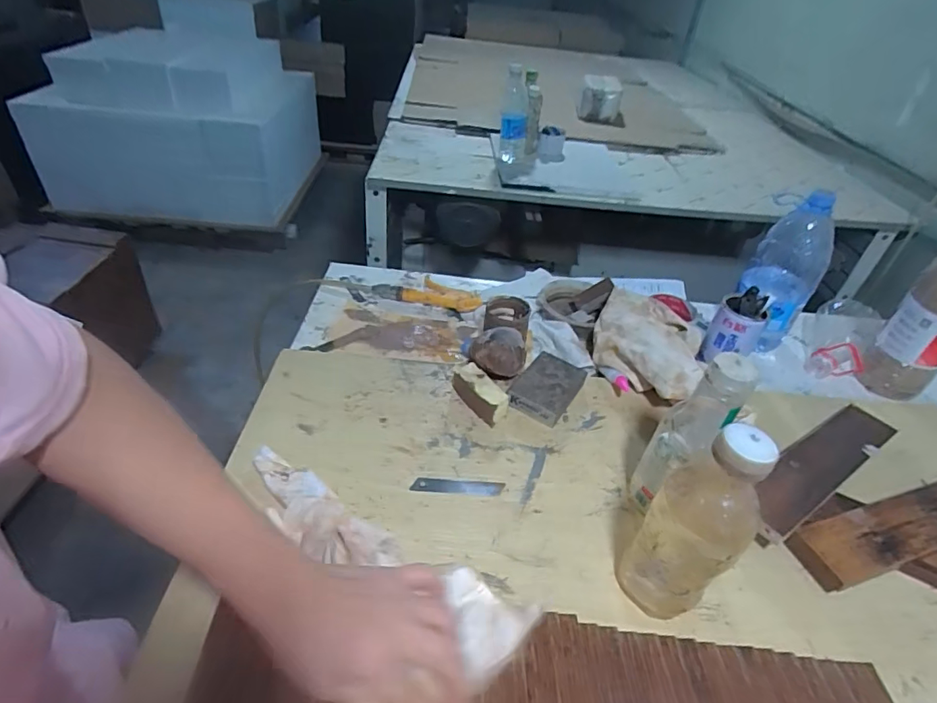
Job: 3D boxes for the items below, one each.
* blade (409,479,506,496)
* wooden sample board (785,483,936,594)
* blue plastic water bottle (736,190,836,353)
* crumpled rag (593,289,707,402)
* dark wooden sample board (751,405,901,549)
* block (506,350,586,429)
[{"bbox_3d":[-0.011,0.146,0.557,0.099,0.004,0.018,4,40,-4],"label":"blade"},{"bbox_3d":[0.480,0.187,0.552,0.301,0.024,0.061,-8,44,-18],"label":"wooden sample board"},{"bbox_3d":[0.483,-0.121,0.779,0.082,0.224,0.088,-9,43,-18],"label":"blue plastic water bottle"},{"bbox_3d":[0.250,-0.009,0.725,0.139,0.069,0.199,19,42,13],"label":"crumpled rag"},{"bbox_3d":[0.408,0.131,0.599,0.301,0.016,0.060,-18,49,-33],"label":"dark wooden sample board"},{"bbox_3d":[0.103,0.047,0.671,0.069,0.027,0.105,27,44,22],"label":"block"}]

